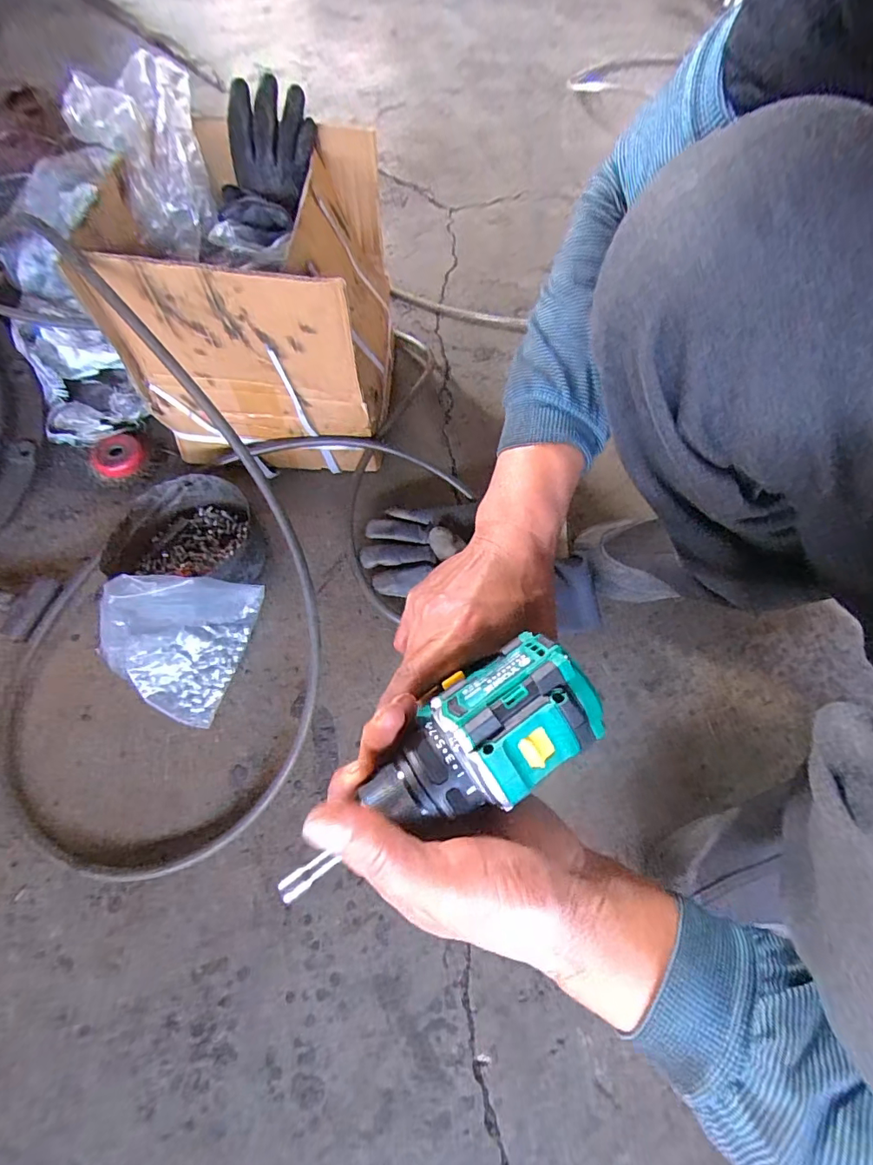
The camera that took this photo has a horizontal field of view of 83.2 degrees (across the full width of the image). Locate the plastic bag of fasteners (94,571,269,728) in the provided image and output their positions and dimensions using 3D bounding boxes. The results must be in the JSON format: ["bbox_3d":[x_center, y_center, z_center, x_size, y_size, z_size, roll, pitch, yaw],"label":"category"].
[{"bbox_3d":[-0.268,0.046,0.496,0.116,0.128,0.152,17,66,6],"label":"plastic bag of fasteners"}]

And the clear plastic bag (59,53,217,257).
[{"bbox_3d":[-0.295,-0.454,0.529,0.125,0.114,0.184,-34,70,-15],"label":"clear plastic bag"}]

